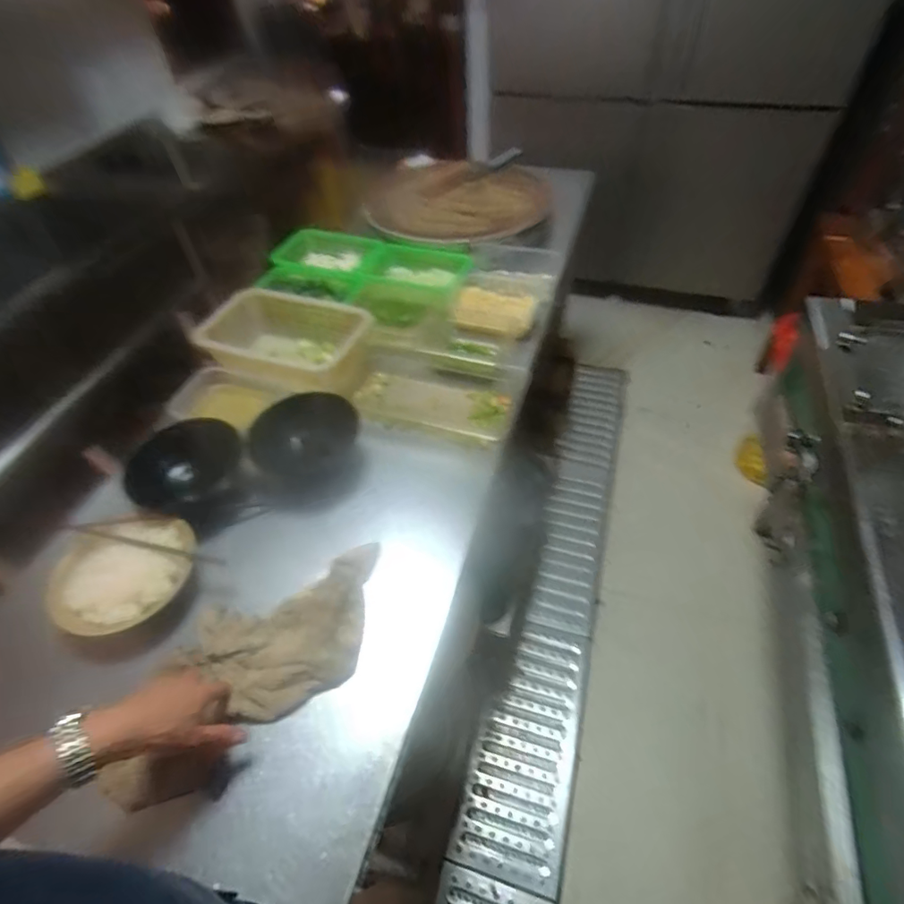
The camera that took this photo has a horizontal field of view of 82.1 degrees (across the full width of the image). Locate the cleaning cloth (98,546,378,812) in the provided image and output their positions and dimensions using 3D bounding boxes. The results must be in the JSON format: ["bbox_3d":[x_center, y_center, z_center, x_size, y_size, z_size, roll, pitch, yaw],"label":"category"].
[{"bbox_3d":[-0.194,0.224,0.625,0.255,0.033,0.148,-22,51,-15],"label":"cleaning cloth"}]

